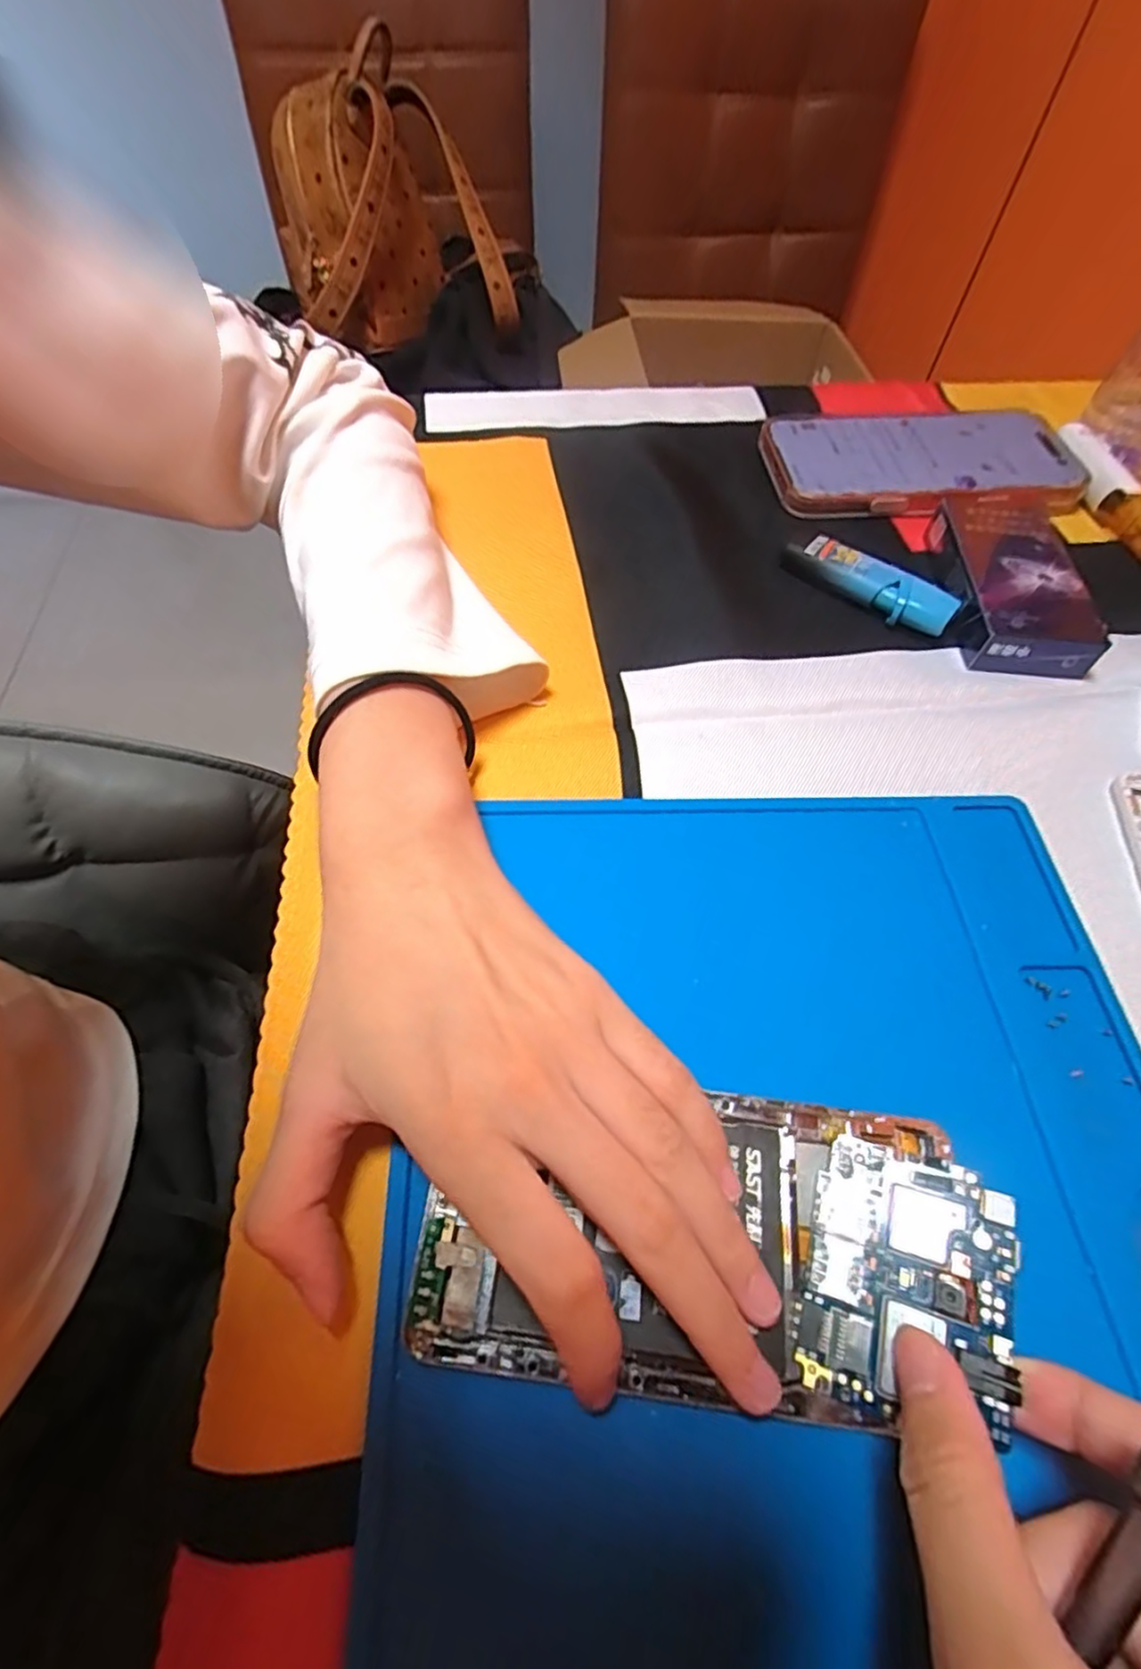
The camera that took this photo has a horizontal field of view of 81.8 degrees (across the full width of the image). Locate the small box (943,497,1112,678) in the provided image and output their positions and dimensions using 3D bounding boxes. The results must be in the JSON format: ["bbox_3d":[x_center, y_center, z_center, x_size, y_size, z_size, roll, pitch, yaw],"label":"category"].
[{"bbox_3d":[0.205,-0.117,0.306,0.048,0.027,0.095,5,59,1],"label":"small box"}]

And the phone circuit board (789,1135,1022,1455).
[{"bbox_3d":[0.082,0.109,0.162,0.044,0.004,0.056,9,64,24],"label":"phone circuit board"}]

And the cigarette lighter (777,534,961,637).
[{"bbox_3d":[0.140,-0.119,0.312,0.080,0.017,0.020,39,65,20],"label":"cigarette lighter"}]

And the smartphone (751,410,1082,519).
[{"bbox_3d":[0.190,-0.207,0.365,0.161,0.015,0.085,-1,59,-2],"label":"smartphone"}]

